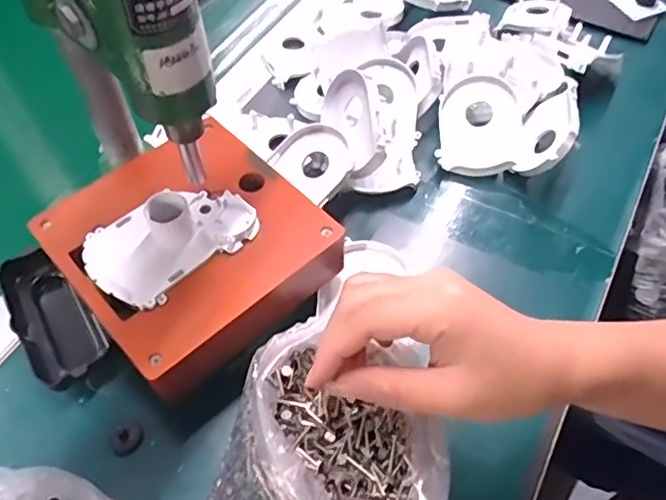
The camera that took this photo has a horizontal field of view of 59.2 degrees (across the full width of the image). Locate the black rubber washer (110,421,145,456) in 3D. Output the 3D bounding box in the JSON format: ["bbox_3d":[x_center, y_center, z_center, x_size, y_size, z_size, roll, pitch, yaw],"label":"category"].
[{"bbox_3d":[-0.132,0.119,0.374,0.020,0.004,0.021,0,55,0],"label":"black rubber washer"}]

